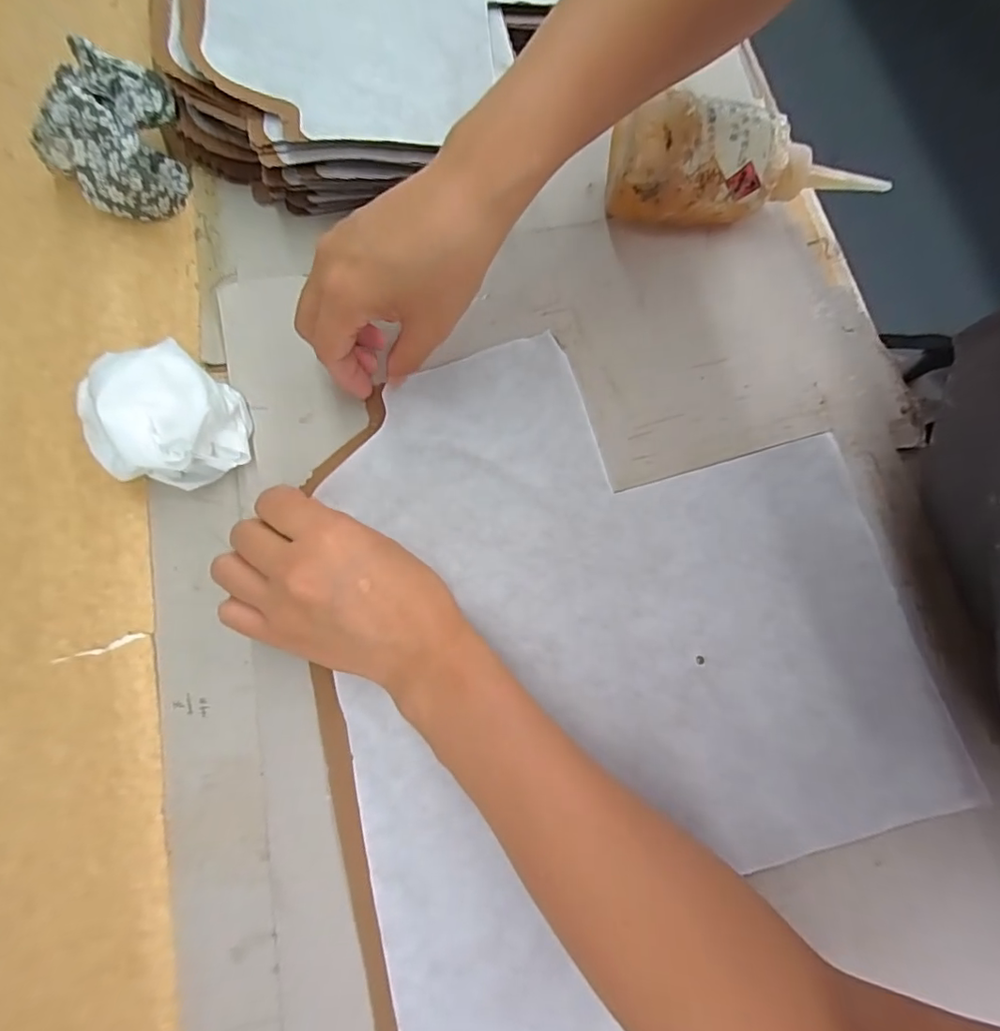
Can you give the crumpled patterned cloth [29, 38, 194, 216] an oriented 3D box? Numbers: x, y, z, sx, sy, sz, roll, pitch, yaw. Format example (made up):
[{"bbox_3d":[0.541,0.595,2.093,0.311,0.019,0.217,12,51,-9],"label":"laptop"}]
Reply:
[{"bbox_3d":[-0.247,-0.245,0.335,0.081,0.066,0.080,33,79,7],"label":"crumpled patterned cloth"}]

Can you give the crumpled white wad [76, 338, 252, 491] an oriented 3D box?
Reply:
[{"bbox_3d":[-0.189,-0.054,0.299,0.075,0.042,0.072,0,77,0],"label":"crumpled white wad"}]

